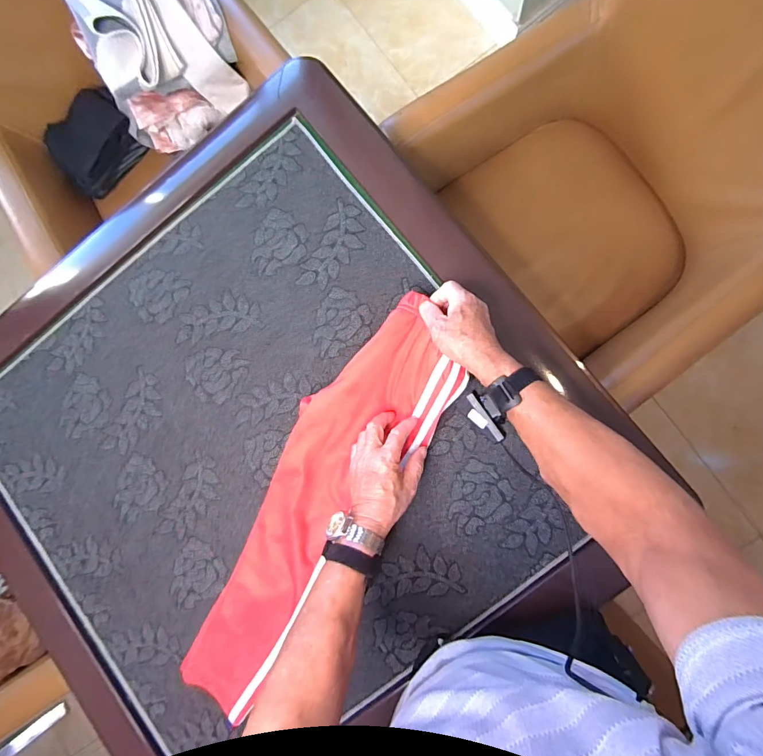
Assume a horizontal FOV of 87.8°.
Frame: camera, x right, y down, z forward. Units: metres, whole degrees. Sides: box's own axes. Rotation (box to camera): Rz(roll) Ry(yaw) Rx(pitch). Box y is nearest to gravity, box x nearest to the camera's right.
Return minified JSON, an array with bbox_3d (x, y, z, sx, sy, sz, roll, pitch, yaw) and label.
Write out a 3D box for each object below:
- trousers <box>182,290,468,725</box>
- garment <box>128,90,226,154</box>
[{"bbox_3d":[-0.093,0.197,0.582,0.172,0.048,0.662,30,95,5],"label":"trousers"},{"bbox_3d":[-0.473,-0.600,0.915,0.181,0.094,0.075,-14,86,6],"label":"garment"}]

